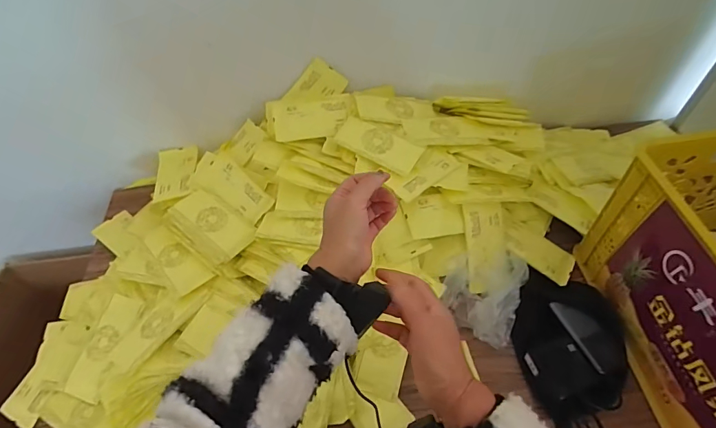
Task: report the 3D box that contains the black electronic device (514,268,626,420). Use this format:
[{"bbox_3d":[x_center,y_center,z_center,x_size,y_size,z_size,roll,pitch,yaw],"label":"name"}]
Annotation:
[{"bbox_3d":[0.361,0.209,0.666,0.174,0.051,0.247,1,60,4],"label":"black electronic device"}]

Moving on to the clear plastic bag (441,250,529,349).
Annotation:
[{"bbox_3d":[0.218,0.136,0.686,0.127,0.107,0.152,10,61,9],"label":"clear plastic bag"}]

